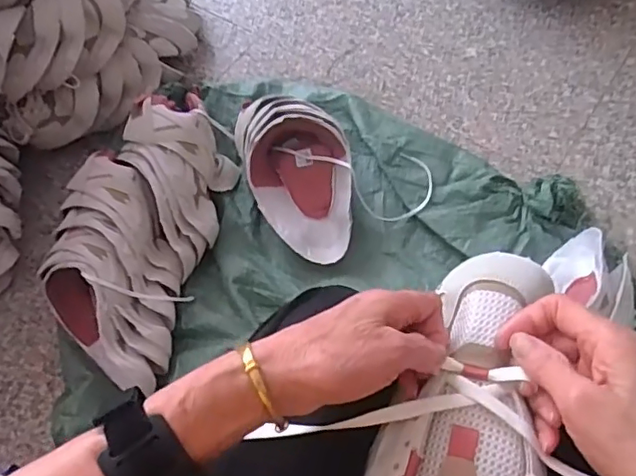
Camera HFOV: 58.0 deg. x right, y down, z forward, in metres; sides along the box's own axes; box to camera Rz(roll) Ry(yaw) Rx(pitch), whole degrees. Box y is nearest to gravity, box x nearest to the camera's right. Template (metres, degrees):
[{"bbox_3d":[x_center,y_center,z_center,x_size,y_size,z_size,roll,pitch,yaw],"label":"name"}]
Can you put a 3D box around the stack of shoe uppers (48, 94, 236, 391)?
[{"bbox_3d":[-0.268,-0.022,0.845,0.206,0.115,0.397,14,65,9],"label":"stack of shoe uppers"}]

